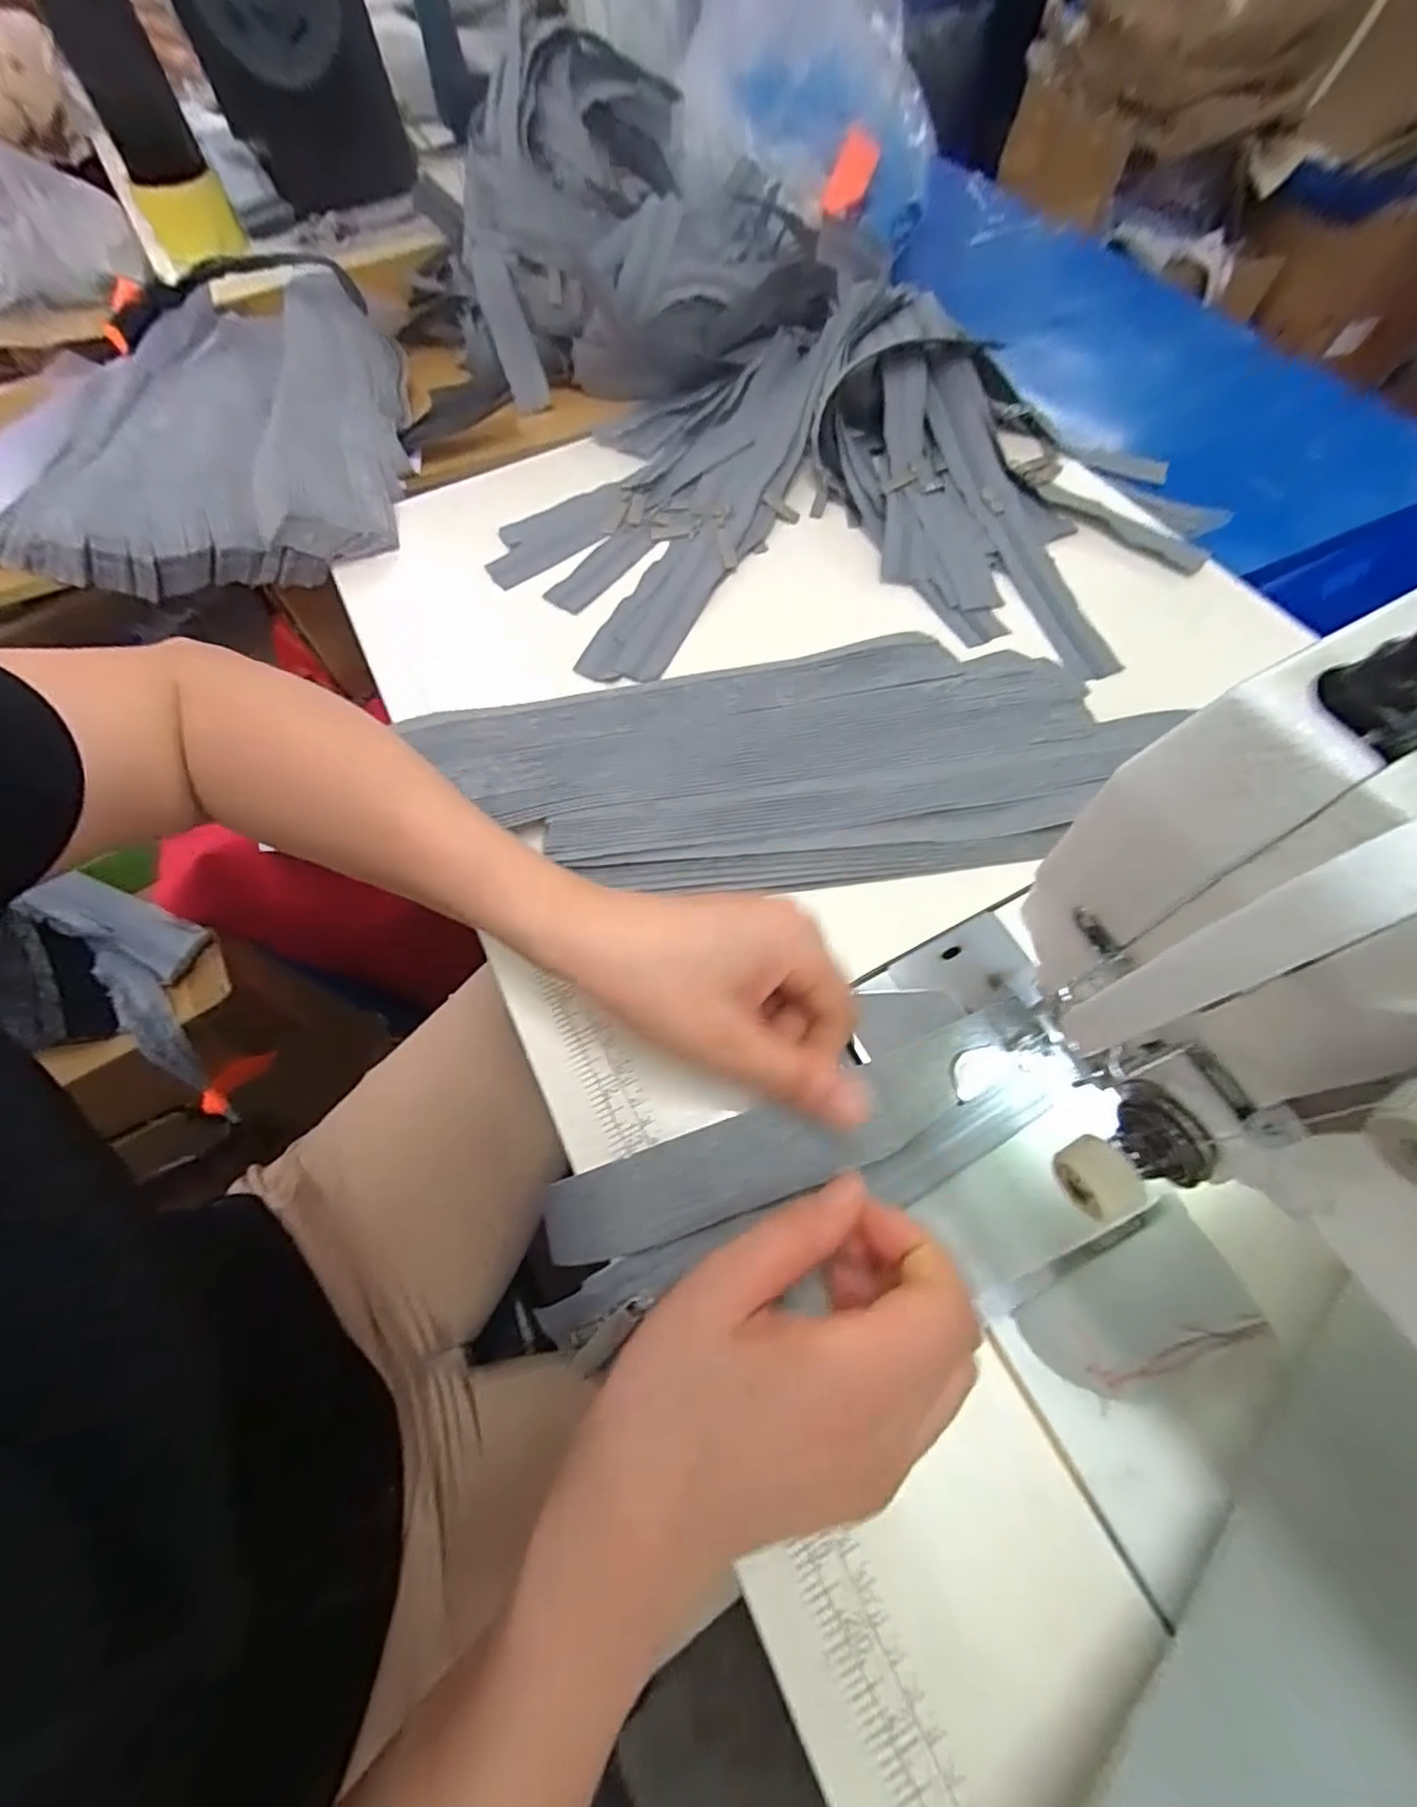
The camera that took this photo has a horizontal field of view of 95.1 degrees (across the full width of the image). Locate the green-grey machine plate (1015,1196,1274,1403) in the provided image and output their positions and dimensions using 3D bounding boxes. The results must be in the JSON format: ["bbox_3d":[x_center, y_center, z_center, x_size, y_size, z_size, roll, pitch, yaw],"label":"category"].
[{"bbox_3d":[0.167,0.161,0.251,0.081,0.008,0.050,-29,63,-7],"label":"green-grey machine plate"}]

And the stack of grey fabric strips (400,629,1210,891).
[{"bbox_3d":[0.037,-0.074,0.356,0.359,0.027,0.139,-10,64,-1],"label":"stack of grey fabric strips"}]

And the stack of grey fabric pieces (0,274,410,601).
[{"bbox_3d":[-0.391,-0.397,0.528,0.276,0.049,0.363,-10,64,-1],"label":"stack of grey fabric pieces"}]

